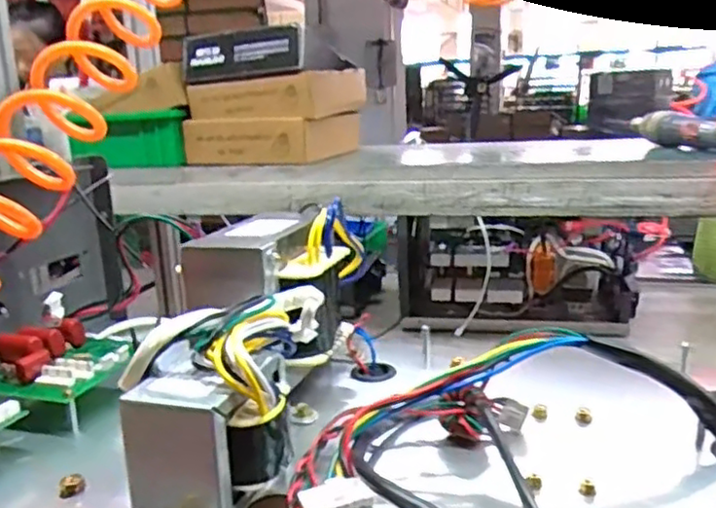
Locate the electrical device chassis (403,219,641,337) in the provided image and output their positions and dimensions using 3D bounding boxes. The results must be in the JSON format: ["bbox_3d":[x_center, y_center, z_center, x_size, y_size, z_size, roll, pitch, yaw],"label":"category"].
[{"bbox_3d":[0.324,0.028,1.367,0.471,0.207,0.121,-1,13,8],"label":"electrical device chassis"}]

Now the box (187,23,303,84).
[{"bbox_3d":[-0.136,-0.236,0.795,0.157,0.055,0.035,1,14,17],"label":"box"}]

